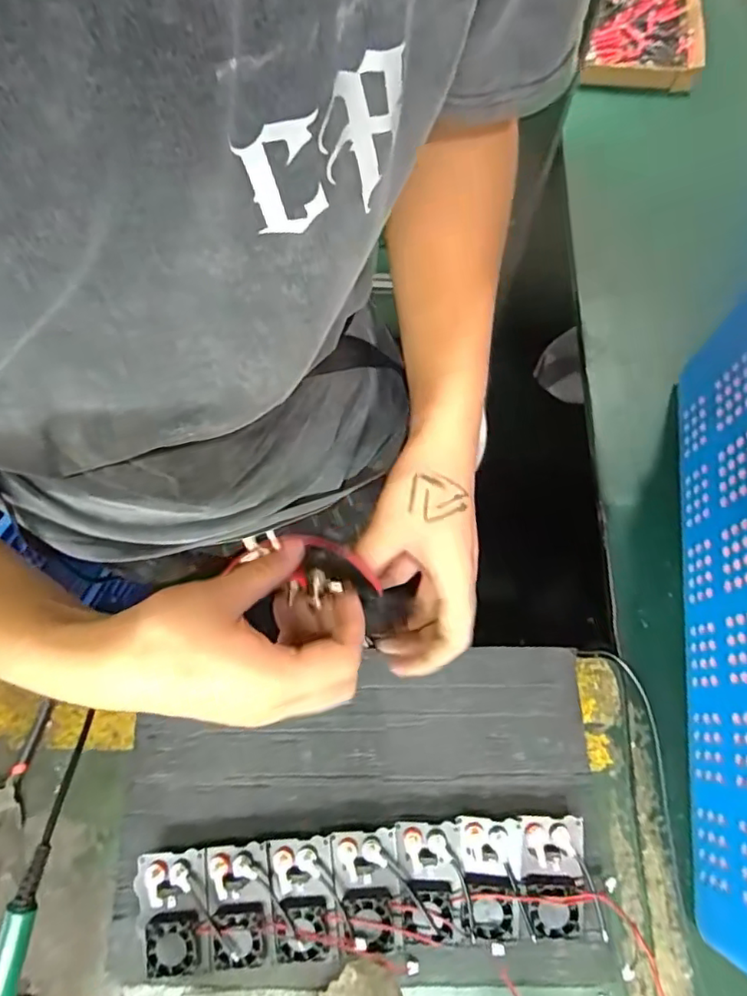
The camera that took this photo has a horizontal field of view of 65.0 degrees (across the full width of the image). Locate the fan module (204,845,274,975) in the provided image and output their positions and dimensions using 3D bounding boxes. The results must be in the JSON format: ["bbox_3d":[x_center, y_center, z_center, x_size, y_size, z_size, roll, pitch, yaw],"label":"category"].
[{"bbox_3d":[-0.108,0.326,0.469,0.050,0.025,0.085,-6,70,-2],"label":"fan module"}]

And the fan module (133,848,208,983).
[{"bbox_3d":[-0.161,0.333,0.468,0.056,0.028,0.090,-7,70,-2],"label":"fan module"}]

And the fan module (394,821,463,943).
[{"bbox_3d":[0.043,0.308,0.475,0.050,0.019,0.081,0,70,1],"label":"fan module"}]

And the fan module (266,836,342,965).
[{"bbox_3d":[-0.056,0.323,0.471,0.050,0.022,0.087,-8,70,-2],"label":"fan module"}]

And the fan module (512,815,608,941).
[{"bbox_3d":[0.145,0.306,0.475,0.061,0.023,0.087,-8,70,-2],"label":"fan module"}]

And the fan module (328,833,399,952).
[{"bbox_3d":[-0.006,0.316,0.474,0.051,0.022,0.082,-6,70,-2],"label":"fan module"}]

